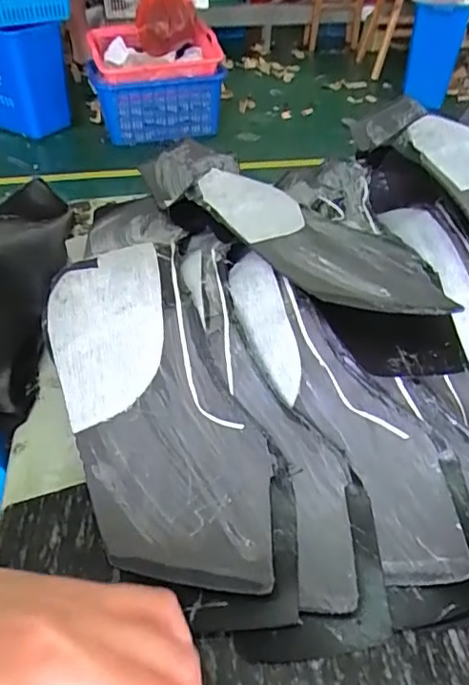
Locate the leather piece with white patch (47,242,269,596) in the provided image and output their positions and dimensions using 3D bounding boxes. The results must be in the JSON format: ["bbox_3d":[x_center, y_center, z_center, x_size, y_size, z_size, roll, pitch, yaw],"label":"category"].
[{"bbox_3d":[-0.037,0.030,0.255,0.077,0.016,0.171,-21,71,-9],"label":"leather piece with white patch"}]

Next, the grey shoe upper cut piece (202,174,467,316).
[{"bbox_3d":[0.045,-0.056,0.303,0.070,0.011,0.167,-19,46,-28],"label":"grey shoe upper cut piece"}]

